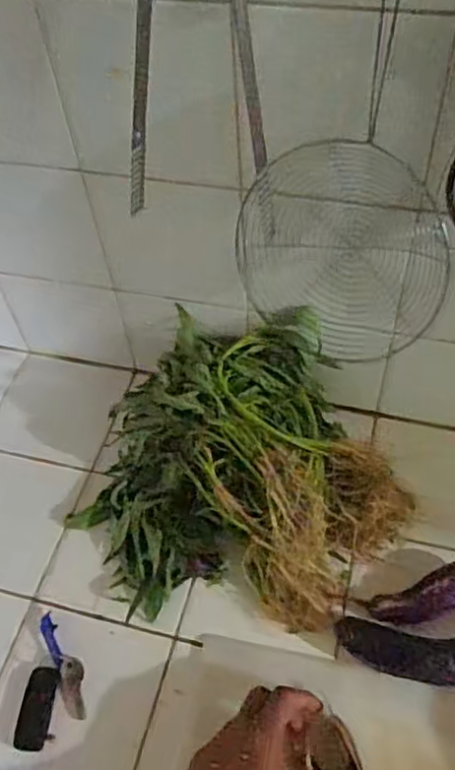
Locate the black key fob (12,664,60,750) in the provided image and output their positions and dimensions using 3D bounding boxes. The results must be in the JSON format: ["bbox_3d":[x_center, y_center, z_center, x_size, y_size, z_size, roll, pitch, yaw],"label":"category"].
[{"bbox_3d":[-0.178,0.302,0.603,0.030,0.010,0.068,5,54,8],"label":"black key fob"}]

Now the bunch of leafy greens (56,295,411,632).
[{"bbox_3d":[-0.004,0.088,0.673,0.308,0.120,0.325,-21,55,-11],"label":"bunch of leafy greens"}]

